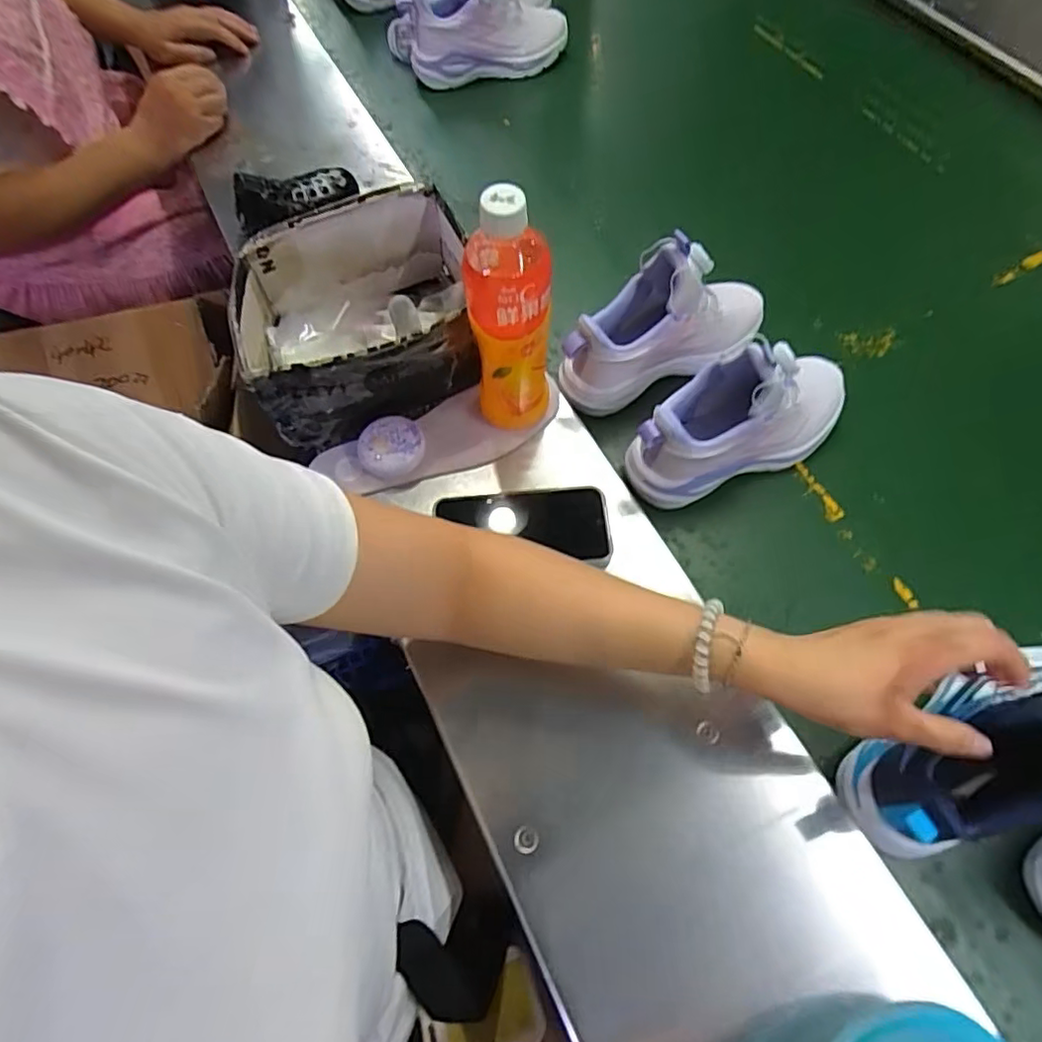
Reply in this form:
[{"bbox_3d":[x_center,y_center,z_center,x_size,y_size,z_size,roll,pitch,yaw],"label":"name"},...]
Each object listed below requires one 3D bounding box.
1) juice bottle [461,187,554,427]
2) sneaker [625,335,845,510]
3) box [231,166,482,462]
[{"bbox_3d":[-0.007,-0.161,0.486,0.066,0.214,0.066,-1,66,3],"label":"juice bottle"},{"bbox_3d":[0.202,-0.094,0.530,0.214,0.135,0.075,-21,66,-6],"label":"sneaker"},{"bbox_3d":[-0.144,-0.191,0.561,0.212,0.106,0.181,-18,66,-5],"label":"box"}]

